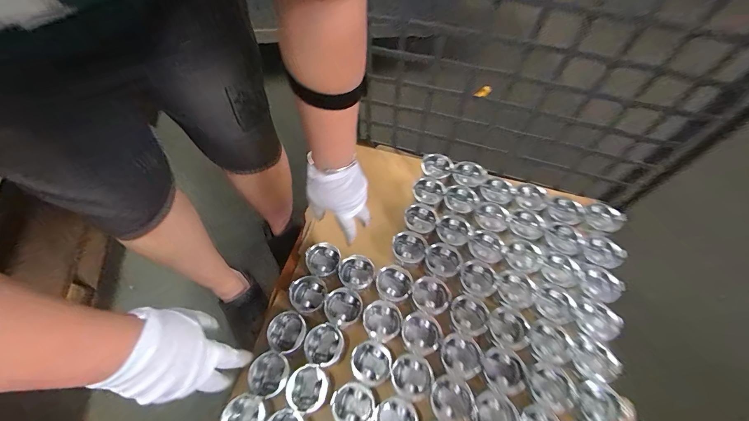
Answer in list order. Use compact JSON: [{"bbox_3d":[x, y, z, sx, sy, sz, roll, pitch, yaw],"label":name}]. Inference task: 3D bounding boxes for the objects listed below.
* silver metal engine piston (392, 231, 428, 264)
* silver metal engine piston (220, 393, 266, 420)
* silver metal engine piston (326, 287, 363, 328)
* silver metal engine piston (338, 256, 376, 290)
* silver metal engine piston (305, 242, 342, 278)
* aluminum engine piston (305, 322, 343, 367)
[{"bbox_3d":[0.071,0.080,0.668,0.070,0.056,0.060,17,61,8],"label":"silver metal engine piston"},{"bbox_3d":[-0.218,0.353,0.545,0.071,0.046,0.069,1,61,-1],"label":"silver metal engine piston"},{"bbox_3d":[-0.058,0.188,0.619,0.068,0.062,0.062,-13,62,-9],"label":"silver metal engine piston"},{"bbox_3d":[-0.037,0.128,0.654,0.068,0.054,0.058,-16,62,-10],"label":"silver metal engine piston"},{"bbox_3d":[-0.104,0.104,0.659,0.066,0.051,0.065,-25,64,-15],"label":"silver metal engine piston"},{"bbox_3d":[-0.092,0.250,0.592,0.067,0.043,0.067,1,61,-1],"label":"aluminum engine piston"}]

